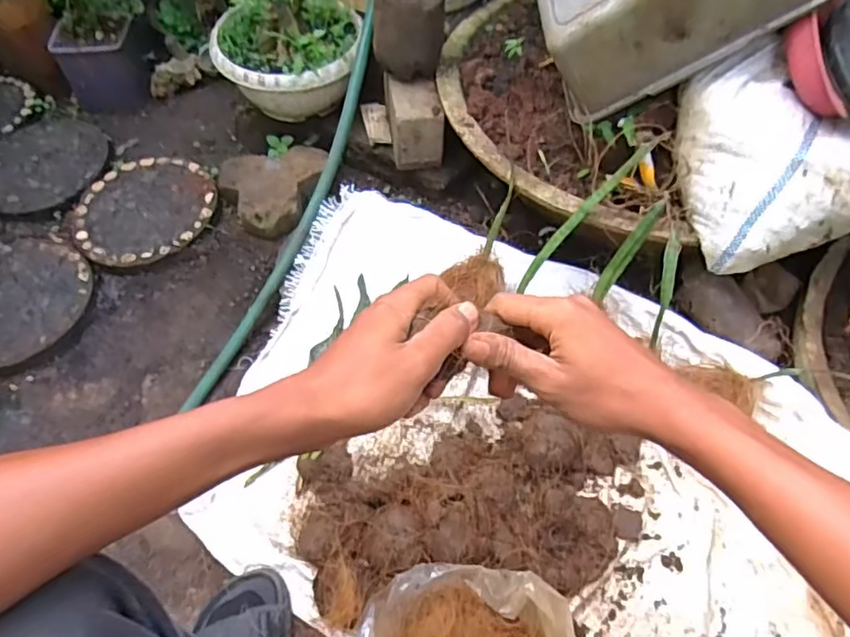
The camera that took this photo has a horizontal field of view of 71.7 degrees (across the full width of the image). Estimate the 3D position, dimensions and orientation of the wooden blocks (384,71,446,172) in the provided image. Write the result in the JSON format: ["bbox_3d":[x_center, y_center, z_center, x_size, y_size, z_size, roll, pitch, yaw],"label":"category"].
[{"bbox_3d":[-0.018,-0.327,0.985,0.084,0.099,0.112,-8,55,-3],"label":"wooden blocks"}]

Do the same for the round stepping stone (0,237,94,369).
[{"bbox_3d":[-0.669,-0.031,0.944,0.246,0.022,0.238,-1,55,1],"label":"round stepping stone"}]

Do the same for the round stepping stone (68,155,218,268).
[{"bbox_3d":[-0.495,-0.194,1.046,0.240,0.029,0.241,-1,55,1],"label":"round stepping stone"}]

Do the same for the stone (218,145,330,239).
[{"bbox_3d":[-0.260,-0.227,1.037,0.186,0.060,0.170,-1,55,1],"label":"stone"}]

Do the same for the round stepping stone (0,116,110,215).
[{"bbox_3d":[-0.731,-0.289,1.109,0.243,0.039,0.230,-1,55,1],"label":"round stepping stone"}]

